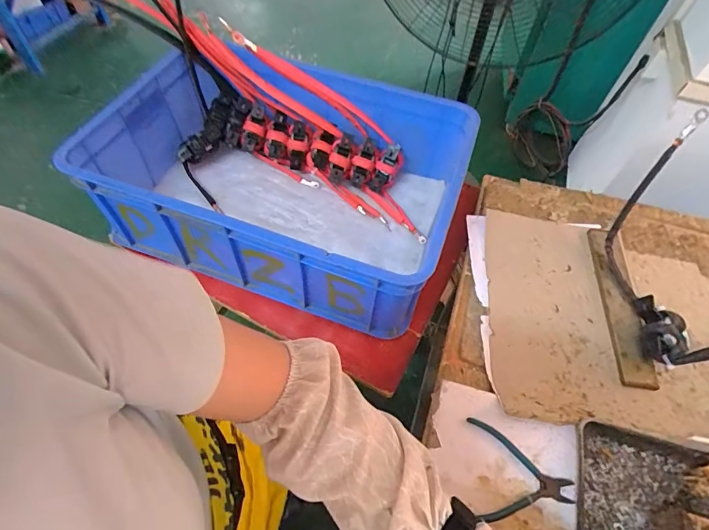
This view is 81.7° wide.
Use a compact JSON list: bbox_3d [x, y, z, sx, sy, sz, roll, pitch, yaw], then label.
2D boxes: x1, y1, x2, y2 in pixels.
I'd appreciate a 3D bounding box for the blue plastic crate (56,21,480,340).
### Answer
[{"bbox_3d":[-0.123,-0.169,0.744,0.579,0.218,0.413,18,57,9],"label":"blue plastic crate"}]

